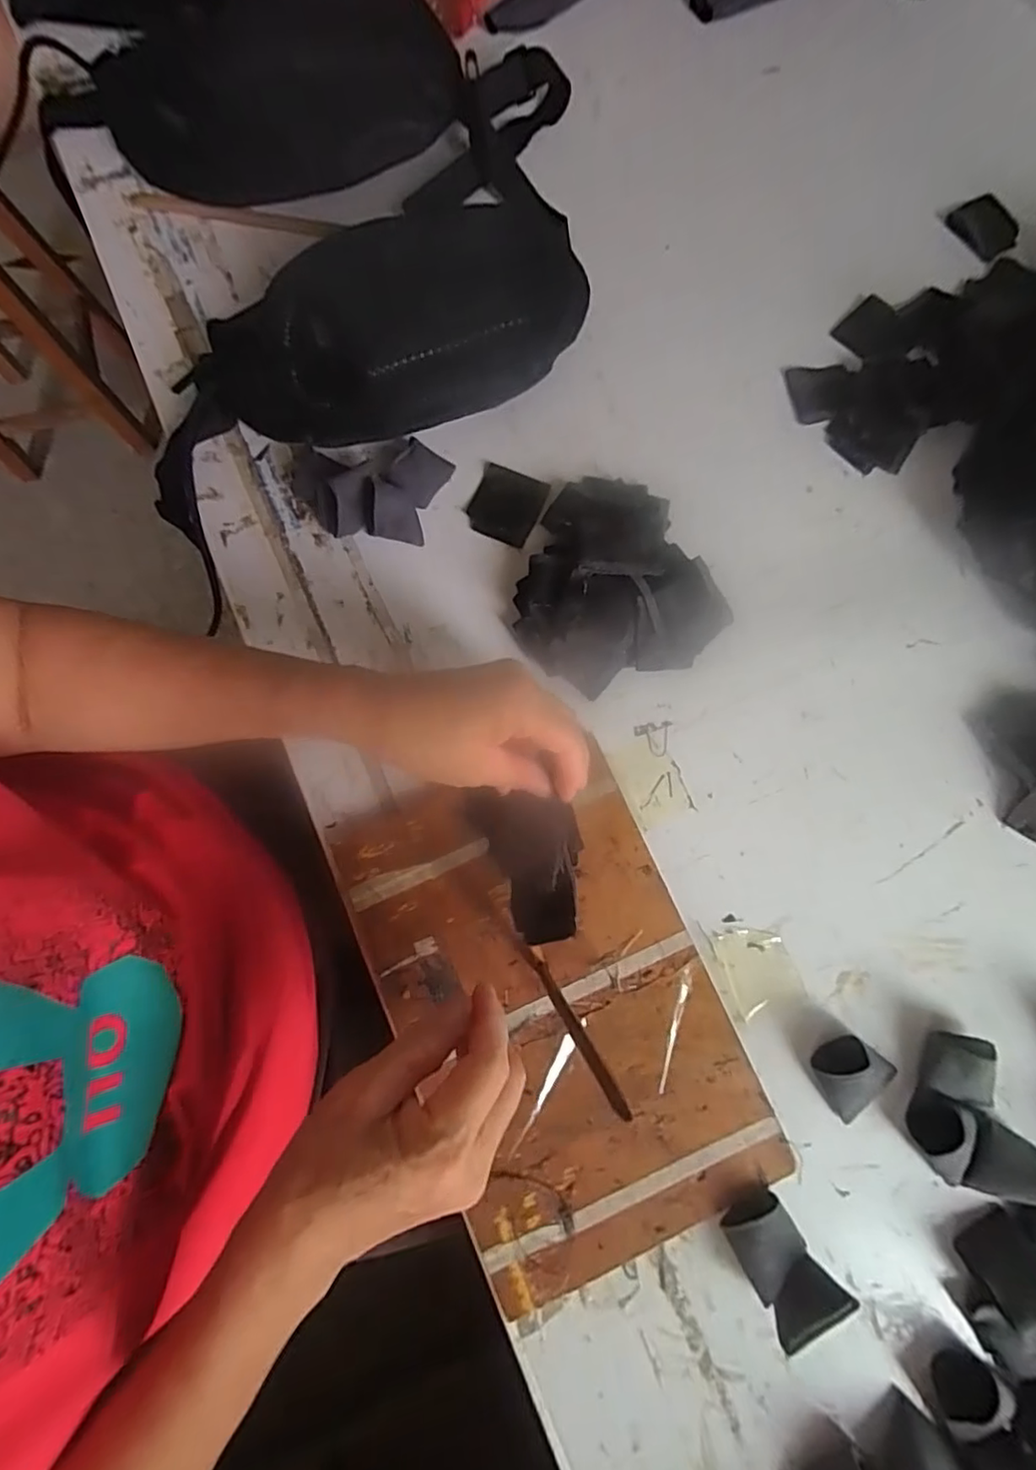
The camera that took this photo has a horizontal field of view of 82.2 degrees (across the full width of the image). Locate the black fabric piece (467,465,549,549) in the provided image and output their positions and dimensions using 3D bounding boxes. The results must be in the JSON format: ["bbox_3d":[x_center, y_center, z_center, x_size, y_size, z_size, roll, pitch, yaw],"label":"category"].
[{"bbox_3d":[-0.009,-0.165,0.426,0.048,0.006,0.054,23,78,5],"label":"black fabric piece"}]

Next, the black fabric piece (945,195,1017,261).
[{"bbox_3d":[0.384,-0.417,0.487,0.050,0.009,0.051,-31,79,-7],"label":"black fabric piece"}]

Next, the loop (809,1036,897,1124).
[{"bbox_3d":[0.194,0.194,0.337,0.041,0.025,0.038,-36,79,-8],"label":"loop"}]

